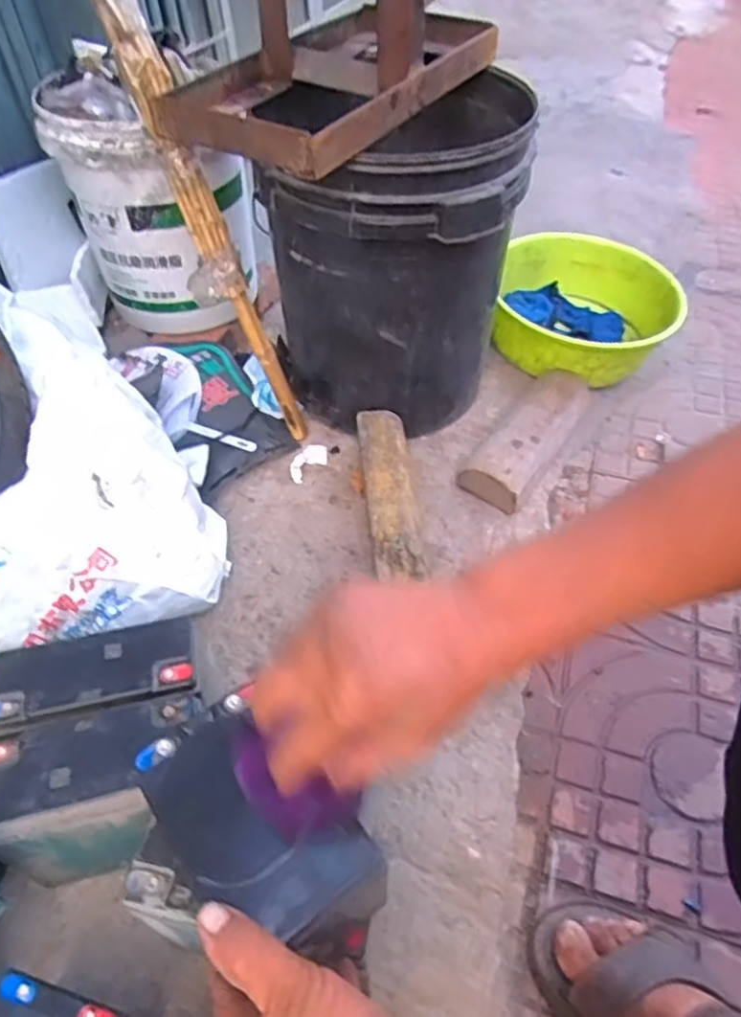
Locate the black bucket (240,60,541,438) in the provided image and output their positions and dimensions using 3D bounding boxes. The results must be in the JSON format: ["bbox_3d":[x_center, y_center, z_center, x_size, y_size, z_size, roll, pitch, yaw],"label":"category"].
[{"bbox_3d":[0.040,-0.322,0.942,0.323,0.404,0.284,6,47,10],"label":"black bucket"}]

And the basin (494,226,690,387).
[{"bbox_3d":[0.371,-0.330,1.138,0.301,0.121,0.307,8,48,12],"label":"basin"}]

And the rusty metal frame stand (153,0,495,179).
[{"bbox_3d":[-0.035,-0.598,0.686,0.235,0.315,0.446,22,52,23],"label":"rusty metal frame stand"}]

